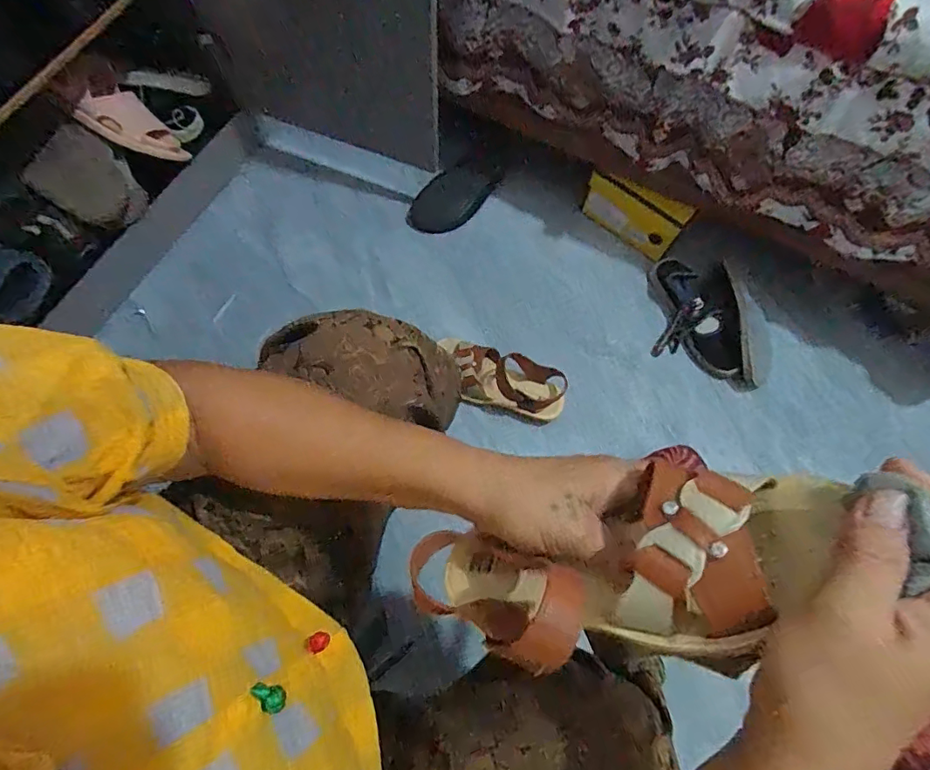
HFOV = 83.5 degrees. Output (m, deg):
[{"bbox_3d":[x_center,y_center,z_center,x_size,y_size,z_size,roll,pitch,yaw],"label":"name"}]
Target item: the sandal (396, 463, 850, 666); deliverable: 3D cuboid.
[{"bbox_3d":[0.074,0.103,0.278,0.222,0.062,0.083,-23,69,28],"label":"sandal"}]

